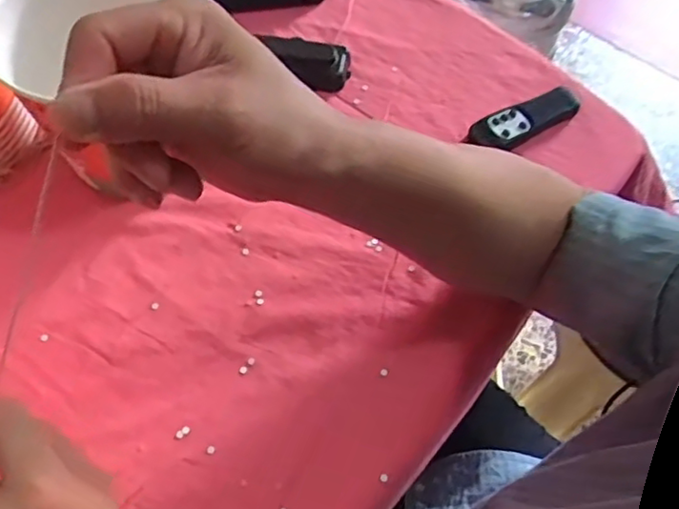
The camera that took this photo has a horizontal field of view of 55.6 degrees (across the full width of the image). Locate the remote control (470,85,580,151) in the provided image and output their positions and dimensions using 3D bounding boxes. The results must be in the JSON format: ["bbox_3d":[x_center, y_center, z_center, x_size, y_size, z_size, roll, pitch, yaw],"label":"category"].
[{"bbox_3d":[0.182,-0.131,0.615,0.111,0.017,0.036,-25,65,-15],"label":"remote control"}]

